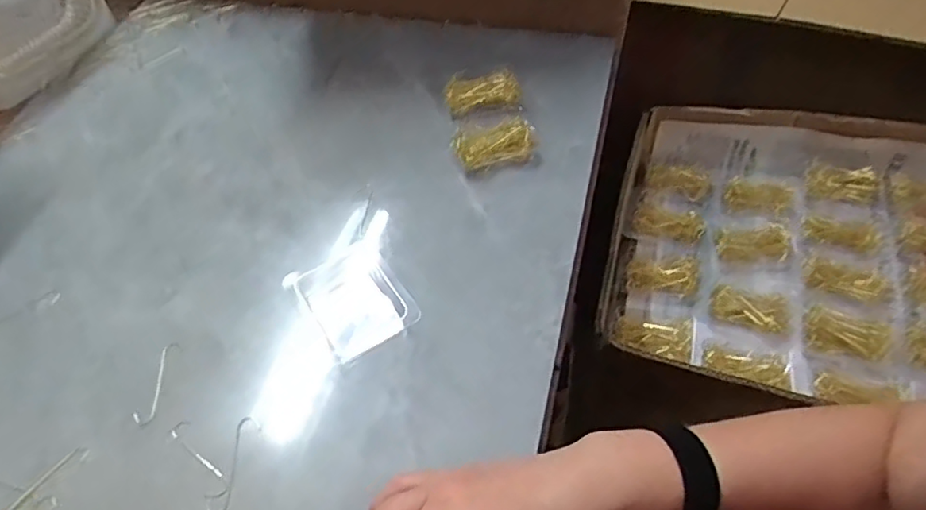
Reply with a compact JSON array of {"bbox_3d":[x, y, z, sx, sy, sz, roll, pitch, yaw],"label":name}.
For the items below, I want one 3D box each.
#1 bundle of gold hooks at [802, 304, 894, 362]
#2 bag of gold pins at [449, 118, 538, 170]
[{"bbox_3d":[0.348,0.071,0.547,0.067,0.012,0.041,18,54,17],"label":"bundle of gold hooks"},{"bbox_3d":[0.030,-0.099,0.544,0.075,0.021,0.036,-11,51,-5],"label":"bag of gold pins"}]

